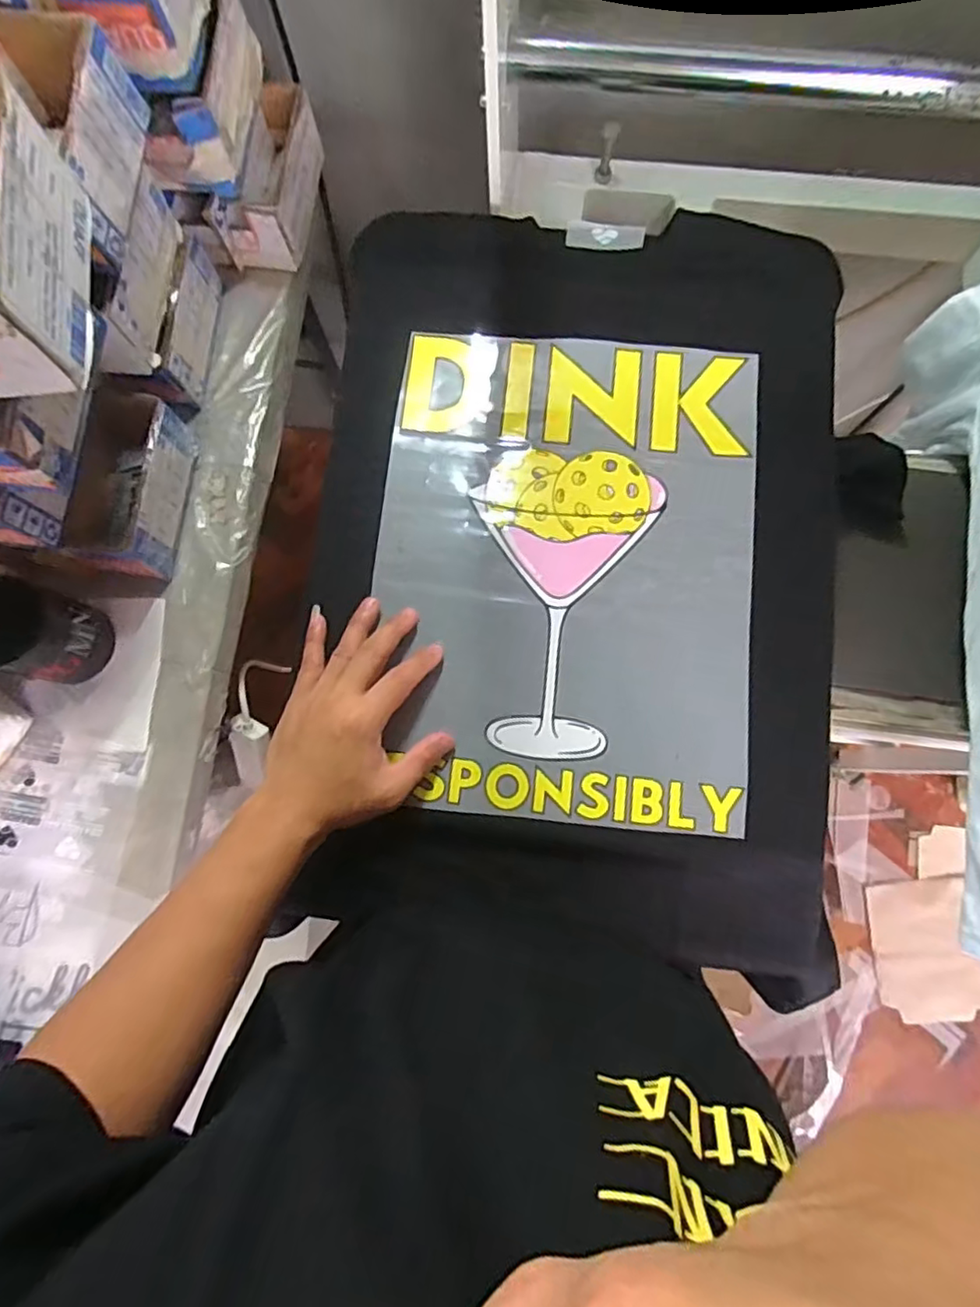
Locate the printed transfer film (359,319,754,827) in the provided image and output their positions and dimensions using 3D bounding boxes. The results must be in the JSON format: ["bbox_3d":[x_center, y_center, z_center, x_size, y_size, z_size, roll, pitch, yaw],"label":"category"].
[{"bbox_3d":[0.057,-0.069,0.483,0.280,0.006,0.380,5,80,3],"label":"printed transfer film"}]

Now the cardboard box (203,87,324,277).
[{"bbox_3d":[-0.229,-0.493,0.655,0.070,0.080,0.165,10,79,2],"label":"cardboard box"}]

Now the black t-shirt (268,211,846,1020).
[{"bbox_3d":[0.070,-0.082,0.494,0.399,0.031,0.592,5,79,1],"label":"black t-shirt"}]

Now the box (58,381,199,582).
[{"bbox_3d":[-0.347,-0.158,0.600,0.086,0.073,0.172,9,79,2],"label":"box"}]

